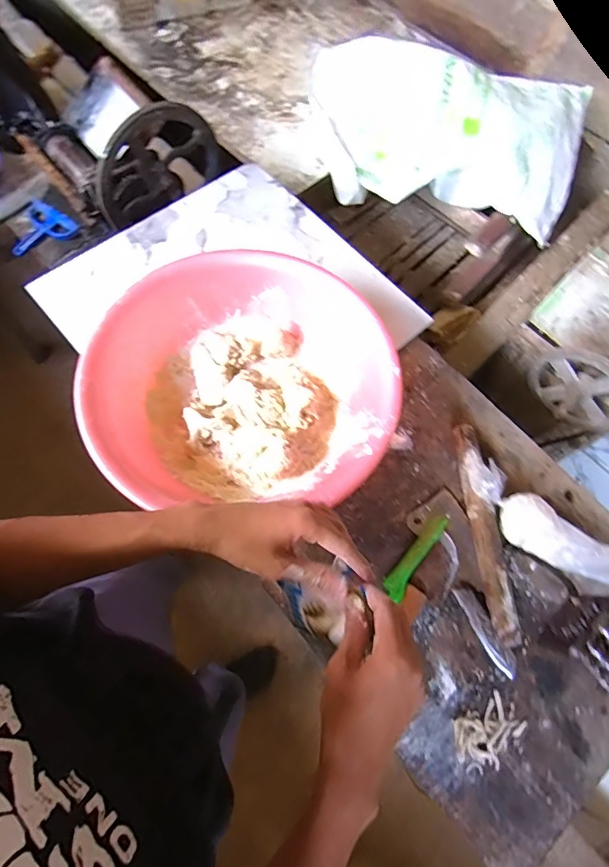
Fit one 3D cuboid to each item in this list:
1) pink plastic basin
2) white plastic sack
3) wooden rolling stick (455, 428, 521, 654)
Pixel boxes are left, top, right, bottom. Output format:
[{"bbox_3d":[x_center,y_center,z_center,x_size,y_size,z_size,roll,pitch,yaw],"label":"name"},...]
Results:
[{"bbox_3d":[-0.077,-0.084,0.662,0.390,0.130,0.354,3,70,0],"label":"pink plastic basin"},{"bbox_3d":[0.346,-0.769,1.161,0.687,0.209,0.412,12,70,3],"label":"white plastic sack"},{"bbox_3d":[0.258,0.133,0.658,0.031,0.031,0.307,-4,70,-3],"label":"wooden rolling stick"}]

